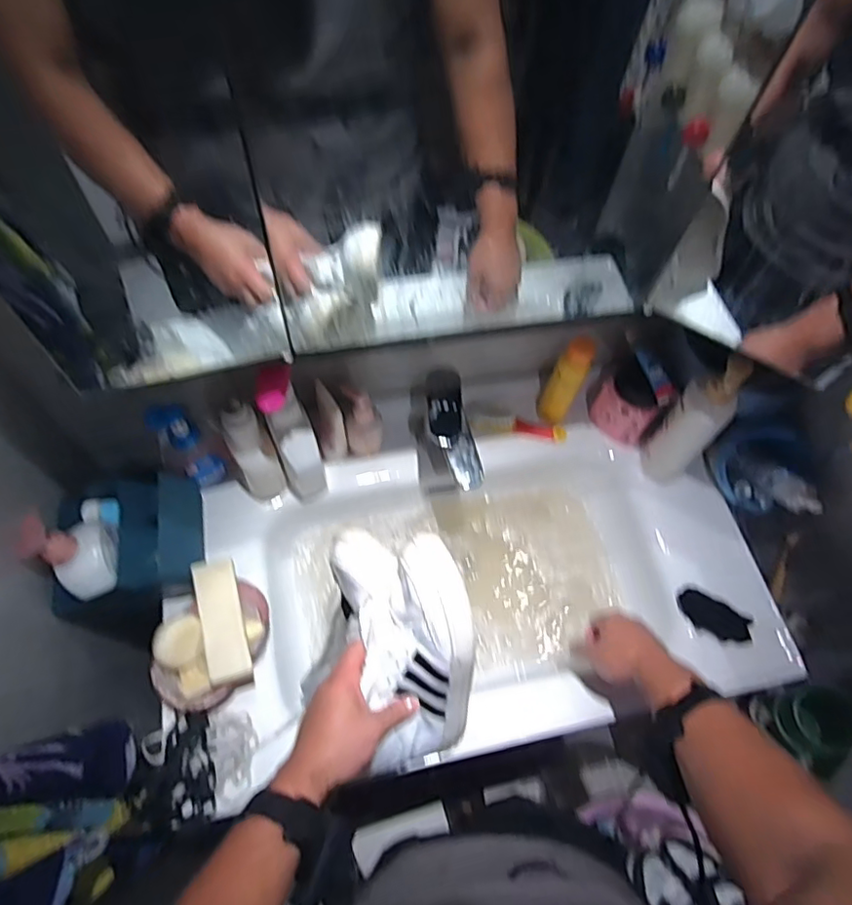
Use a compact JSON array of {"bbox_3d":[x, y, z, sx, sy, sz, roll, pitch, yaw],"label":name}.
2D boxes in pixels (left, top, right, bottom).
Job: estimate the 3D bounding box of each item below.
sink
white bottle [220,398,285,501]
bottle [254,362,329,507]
[{"bbox_3d":[0.080,0.190,0.846,0.760,0.134,0.415,-7,63,-7],"label":"sink"},{"bbox_3d":[-0.231,0.002,0.778,0.055,0.177,0.057,-27,67,-16],"label":"white bottle"},{"bbox_3d":[-0.166,-0.014,0.743,0.054,0.288,0.066,-15,64,-11],"label":"bottle"}]

